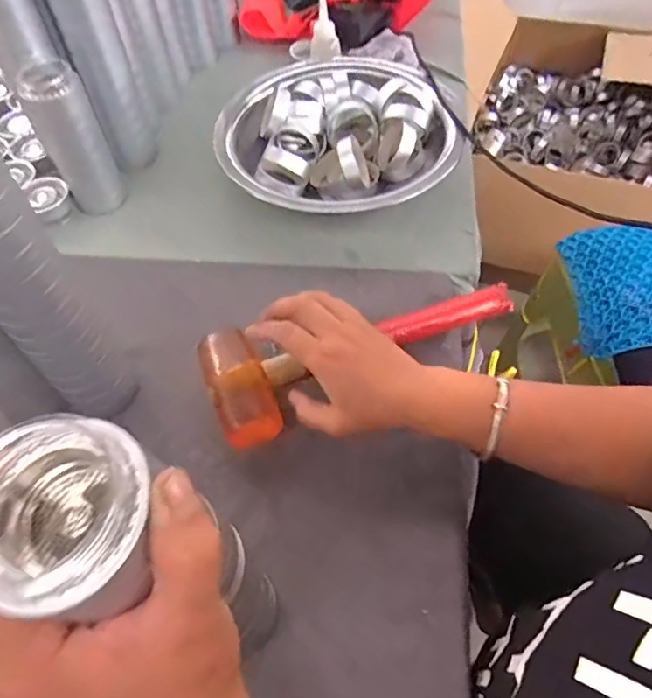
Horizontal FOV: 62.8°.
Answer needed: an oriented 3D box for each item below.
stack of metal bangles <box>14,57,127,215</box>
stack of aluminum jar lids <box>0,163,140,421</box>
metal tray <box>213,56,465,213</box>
[{"bbox_3d":[-0.295,-0.241,0.636,0.067,0.170,0.067,-24,58,-12],"label":"stack of metal bangles"},{"bbox_3d":[-0.225,-0.040,0.415,0.072,0.270,0.053,-37,62,-20],"label":"stack of aluminum jar lids"},{"bbox_3d":[0.021,-0.261,0.684,0.293,0.072,0.260,-37,62,-20],"label":"metal tray"}]

